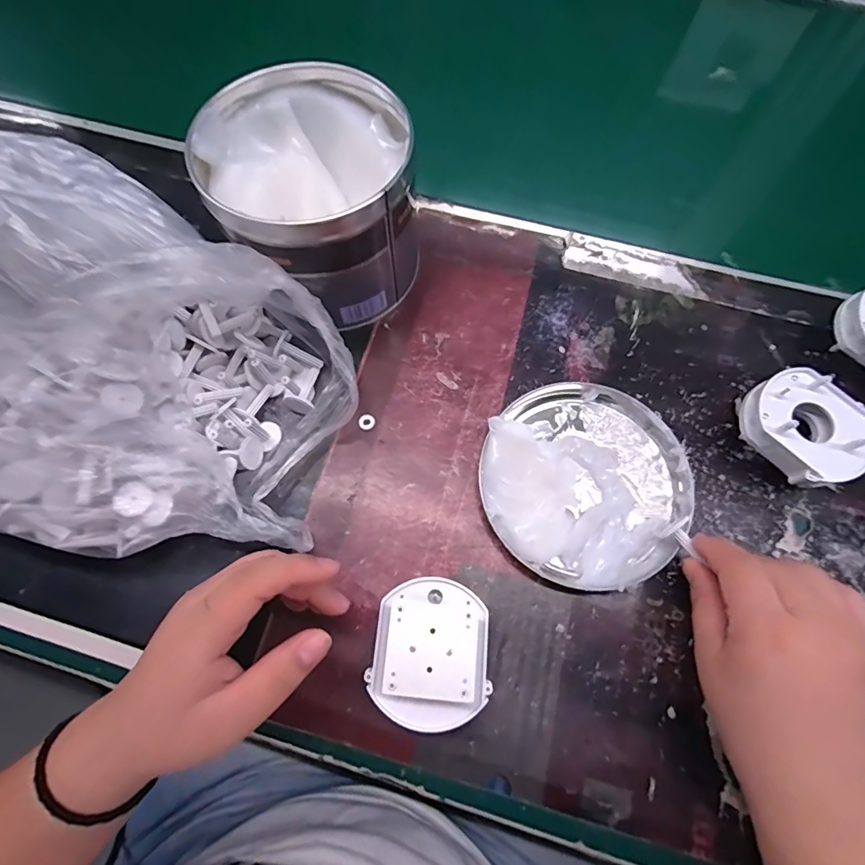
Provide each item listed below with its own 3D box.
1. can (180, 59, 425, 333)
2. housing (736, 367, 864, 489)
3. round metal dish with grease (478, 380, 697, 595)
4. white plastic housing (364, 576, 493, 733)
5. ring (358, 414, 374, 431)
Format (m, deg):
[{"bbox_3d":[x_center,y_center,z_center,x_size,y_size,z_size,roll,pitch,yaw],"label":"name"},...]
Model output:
[{"bbox_3d":[-0.073,-0.150,0.311,0.125,0.101,0.127,-42,75,-14],"label":"can"},{"bbox_3d":[0.230,-0.001,0.291,0.060,0.039,0.072,-40,74,-14],"label":"housing"},{"bbox_3d":[0.095,0.027,0.286,0.125,0.027,0.128,0,69,0],"label":"round metal dish with grease"},{"bbox_3d":[-0.001,0.114,0.244,0.059,0.044,0.069,0,69,0],"label":"white plastic housing"},{"bbox_3d":[-0.044,-0.007,0.310,0.010,0.004,0.011,0,69,0],"label":"ring"}]

